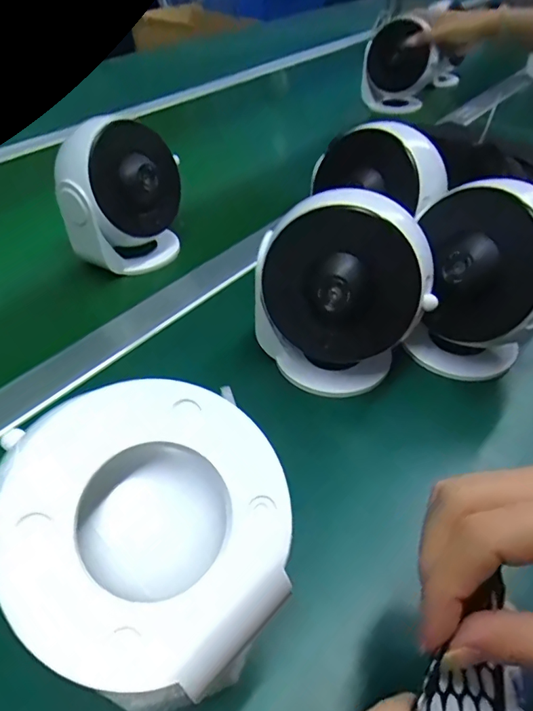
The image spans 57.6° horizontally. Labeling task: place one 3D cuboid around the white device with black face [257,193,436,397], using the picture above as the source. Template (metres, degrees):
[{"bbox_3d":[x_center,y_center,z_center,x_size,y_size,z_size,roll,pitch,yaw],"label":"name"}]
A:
[{"bbox_3d":[0.048,-0.038,0.317,0.108,0.122,0.072,3,43,6],"label":"white device with black face"}]

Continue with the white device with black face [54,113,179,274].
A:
[{"bbox_3d":[-0.126,-0.142,0.430,0.059,0.123,0.093,18,47,20],"label":"white device with black face"}]

